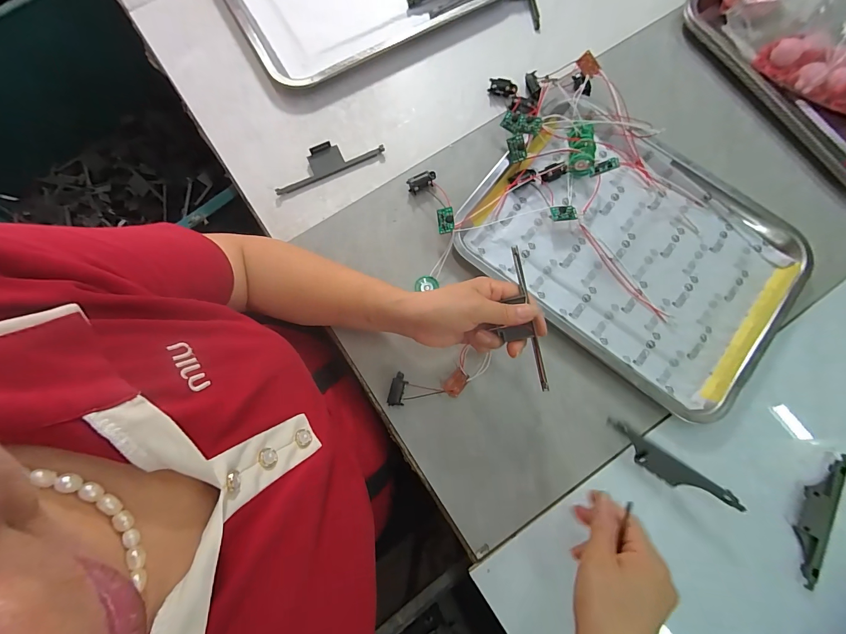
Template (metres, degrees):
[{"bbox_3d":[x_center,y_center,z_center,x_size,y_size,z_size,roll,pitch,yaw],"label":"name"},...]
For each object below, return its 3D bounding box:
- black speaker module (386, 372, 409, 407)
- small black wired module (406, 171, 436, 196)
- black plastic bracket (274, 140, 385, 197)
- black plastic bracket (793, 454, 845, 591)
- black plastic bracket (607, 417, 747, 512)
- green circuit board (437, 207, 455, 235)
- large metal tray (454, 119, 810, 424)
[{"bbox_3d":[-0.027,0.078,0.377,0.017,0.007,0.037,13,94,2],"label":"black speaker module"},{"bbox_3d":[-0.001,-0.161,0.427,0.035,0.012,0.018,-25,80,-5],"label":"small black wired module"},{"bbox_3d":[-0.117,-0.190,0.433,0.136,0.013,0.036,-25,80,-5],"label":"black plastic bracket"},{"bbox_3d":[0.400,0.200,0.360,0.028,0.008,0.133,27,80,5],"label":"black plastic bracket"},{"bbox_3d":[0.243,0.151,0.357,0.135,0.006,0.029,33,121,12],"label":"black plastic bracket"},{"bbox_3d":[0.025,-0.107,0.397,0.018,0.004,0.028,-6,91,15],"label":"green circuit board"},{"bbox_3d":[0.237,-0.076,0.410,0.344,0.025,0.252,36,81,6],"label":"large metal tray"}]

